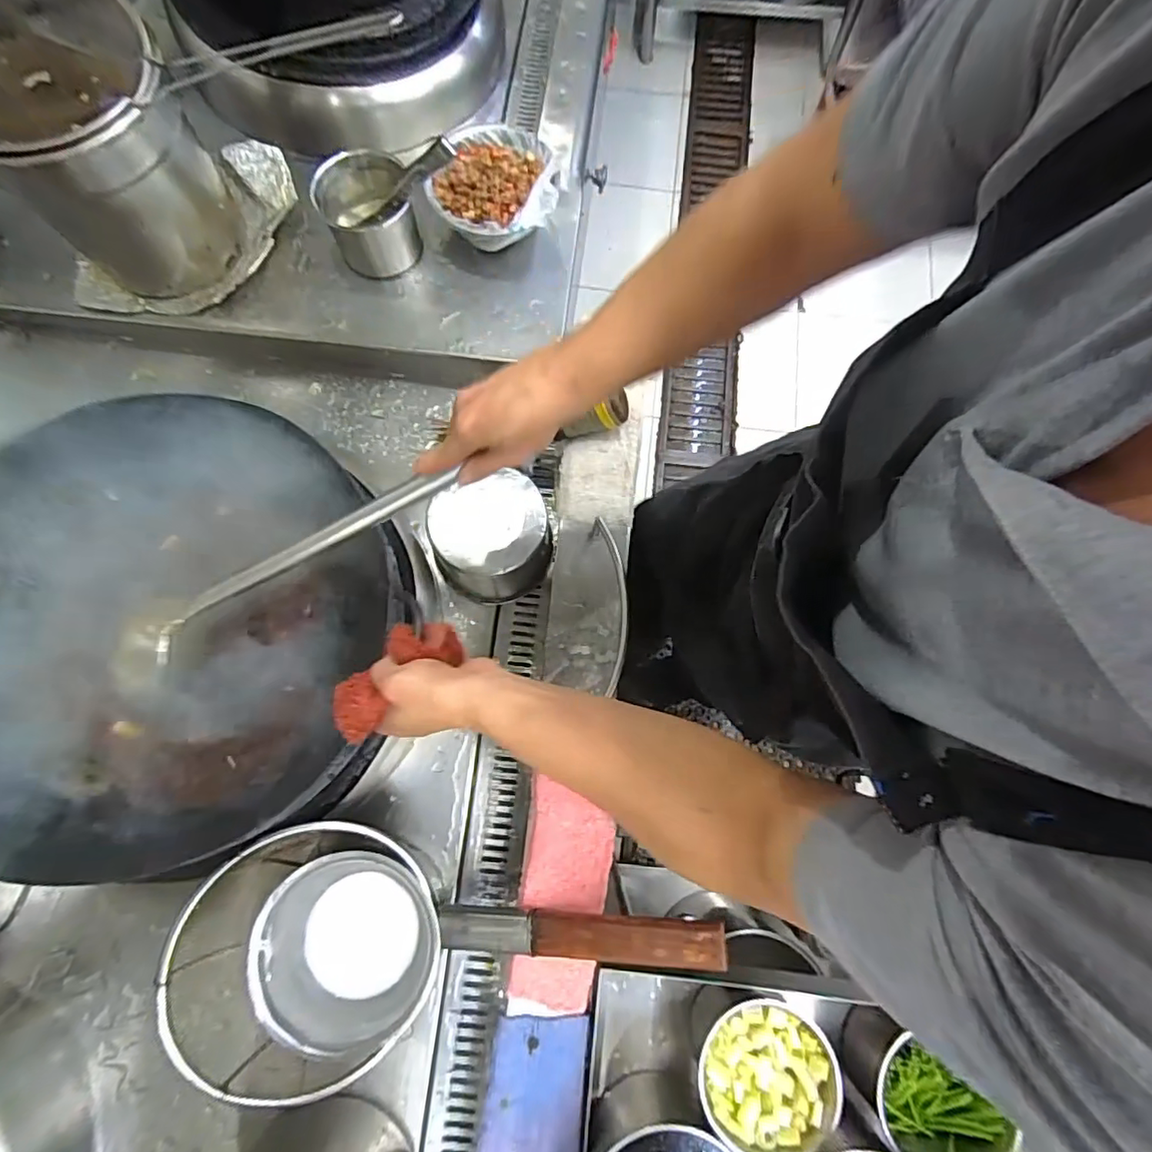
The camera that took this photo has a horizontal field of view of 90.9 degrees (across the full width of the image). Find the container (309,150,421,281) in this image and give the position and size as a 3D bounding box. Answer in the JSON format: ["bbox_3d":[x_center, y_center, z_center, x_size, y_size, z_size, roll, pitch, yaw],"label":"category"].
[{"bbox_3d":[-0.267,-0.463,0.733,0.108,0.096,0.095,-16,76,-5],"label":"container"}]

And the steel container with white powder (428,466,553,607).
[{"bbox_3d":[-0.102,-0.037,0.690,0.133,0.109,0.121,7,75,1],"label":"steel container with white powder"}]

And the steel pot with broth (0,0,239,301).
[{"bbox_3d":[-0.557,-0.494,0.656,0.220,0.250,0.224,0,75,-1],"label":"steel pot with broth"}]

